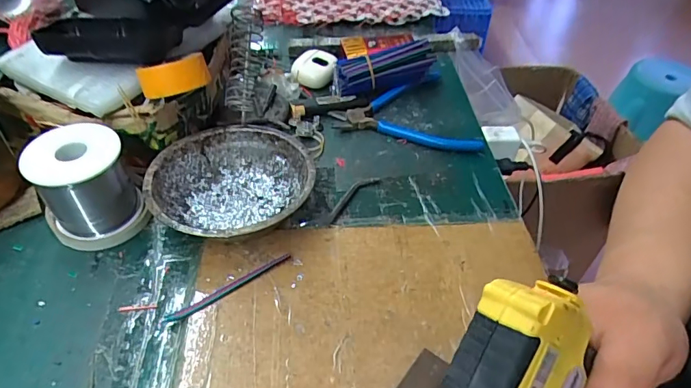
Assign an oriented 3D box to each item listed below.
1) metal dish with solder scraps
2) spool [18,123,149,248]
[{"bbox_3d":[-0.089,-0.004,0.373,0.122,0.041,0.125,1,45,-1],"label":"metal dish with solder scraps"},{"bbox_3d":[-0.196,-0.006,0.353,0.072,0.068,0.070,-30,53,-27],"label":"spool"}]

